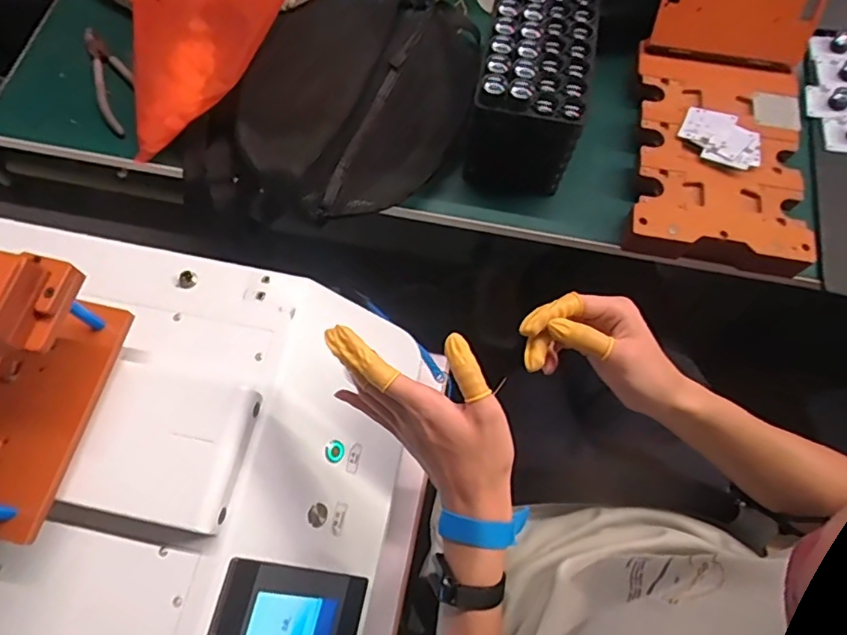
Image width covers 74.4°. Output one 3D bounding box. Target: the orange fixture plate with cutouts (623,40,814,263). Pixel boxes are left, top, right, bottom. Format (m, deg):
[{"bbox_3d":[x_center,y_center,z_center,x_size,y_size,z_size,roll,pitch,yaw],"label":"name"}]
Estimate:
[{"bbox_3d":[0.308,-0.169,0.588,0.172,0.046,0.245,11,68,3],"label":"orange fixture plate with cutouts"}]

